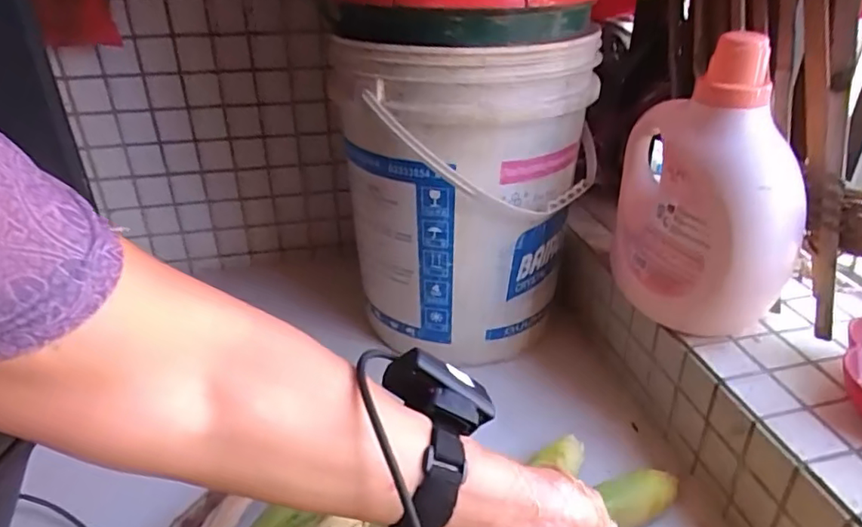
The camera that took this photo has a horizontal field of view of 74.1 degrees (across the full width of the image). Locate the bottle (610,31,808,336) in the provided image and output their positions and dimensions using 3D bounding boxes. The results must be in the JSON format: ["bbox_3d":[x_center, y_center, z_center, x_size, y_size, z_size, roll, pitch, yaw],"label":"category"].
[{"bbox_3d":[0.283,-0.081,0.582,0.118,0.273,0.208,1,30,2],"label":"bottle"}]

